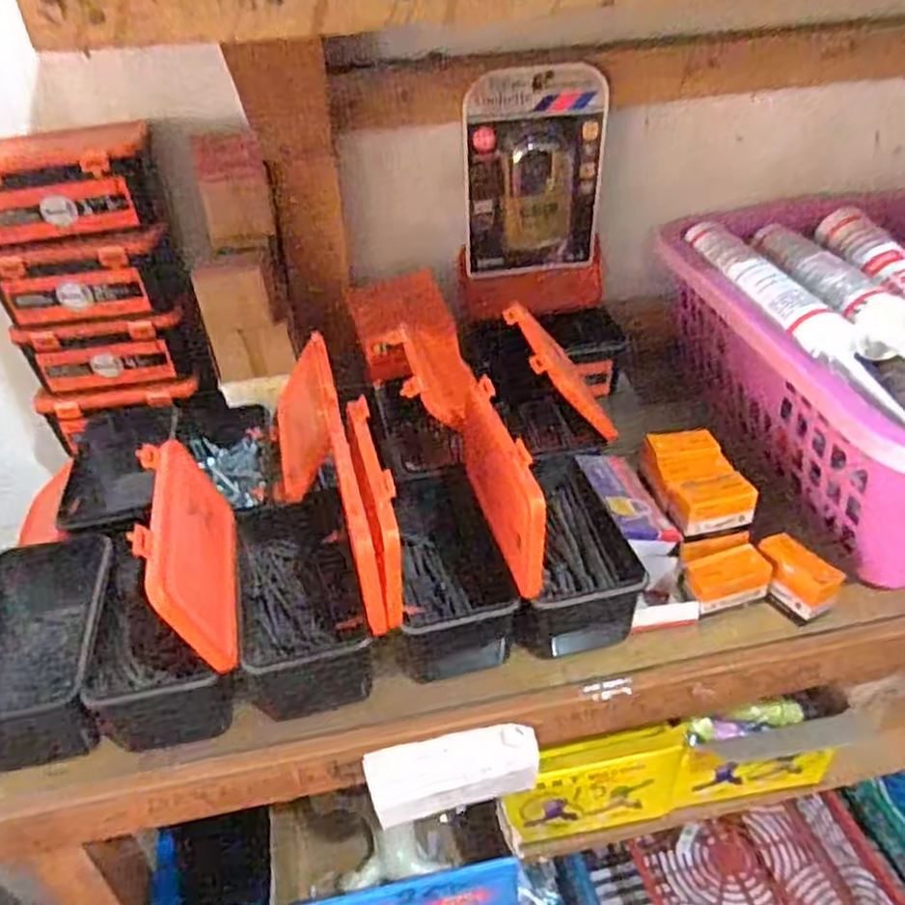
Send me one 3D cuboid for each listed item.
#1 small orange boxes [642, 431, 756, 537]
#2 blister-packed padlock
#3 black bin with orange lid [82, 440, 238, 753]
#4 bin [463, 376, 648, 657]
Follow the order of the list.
[{"bbox_3d":[0.177,0.020,0.554,0.052,0.031,0.079,-11,37,-9],"label":"small orange boxes"},{"bbox_3d":[0.075,-0.249,0.683,0.129,0.172,0.032,-8,37,-6],"label":"blister-packed padlock"},{"bbox_3d":[-0.183,0.087,0.476,0.092,0.142,0.144,-10,37,-8],"label":"black bin with orange lid"},{"bbox_3d":[0.066,0.037,0.514,0.084,0.142,0.145,-10,37,-9],"label":"bin"}]

